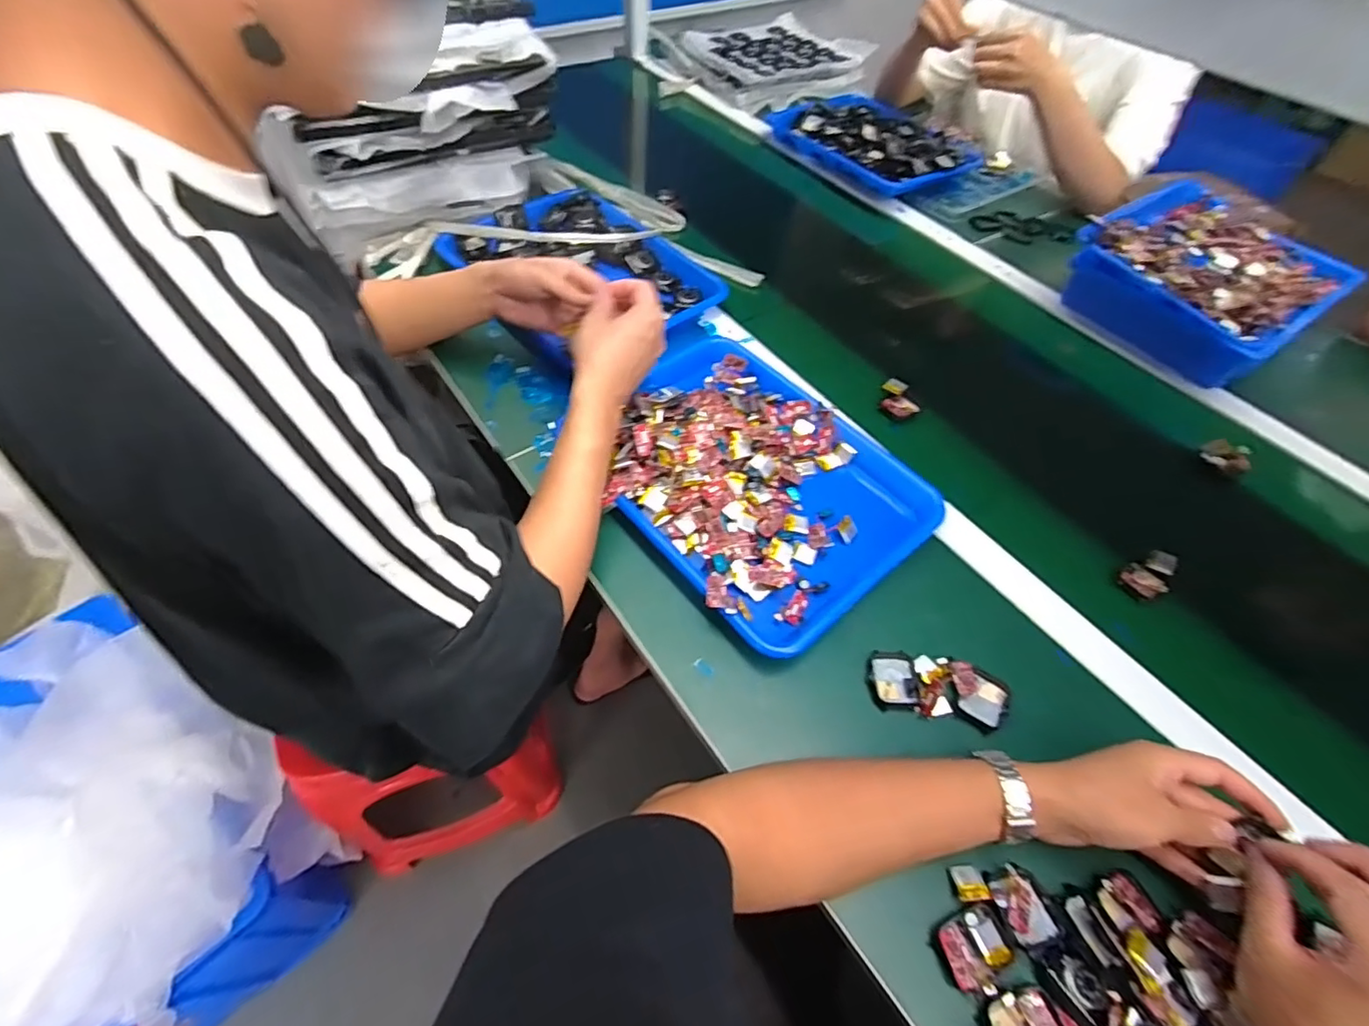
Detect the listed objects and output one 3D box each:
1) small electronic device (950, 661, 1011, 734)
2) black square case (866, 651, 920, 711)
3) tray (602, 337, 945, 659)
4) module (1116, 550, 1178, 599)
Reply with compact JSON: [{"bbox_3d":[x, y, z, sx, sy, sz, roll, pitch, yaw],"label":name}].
[{"bbox_3d":[0.238,0.149,0.478,0.048,0.011,0.045,28,58,15],"label":"small electronic device"},{"bbox_3d":[0.171,0.138,0.485,0.038,0.012,0.045,3,55,-2],"label":"black square case"},{"bbox_3d":[0.055,-0.045,0.585,0.252,0.046,0.341,-34,63,-24],"label":"tray"},{"bbox_3d":[0.443,0.060,0.559,0.041,0.035,0.035,-19,58,-16],"label":"module"}]

